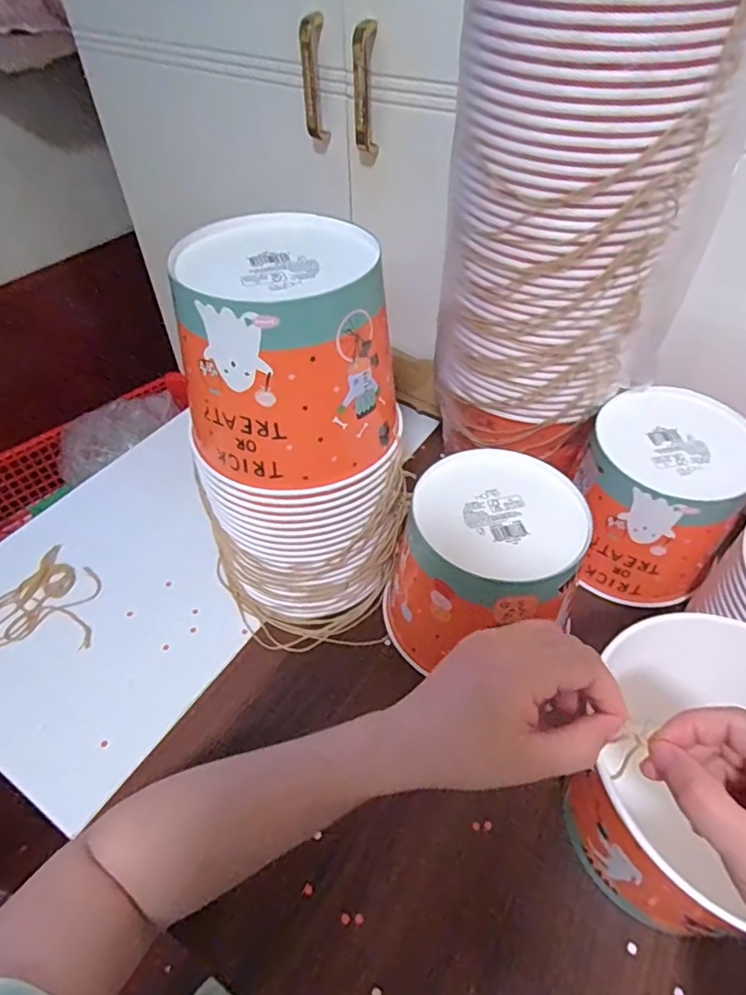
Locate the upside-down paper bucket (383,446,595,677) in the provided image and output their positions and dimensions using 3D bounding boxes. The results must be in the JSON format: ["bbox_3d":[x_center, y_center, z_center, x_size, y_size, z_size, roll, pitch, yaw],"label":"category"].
[{"bbox_3d":[0.088,0.061,0.455,0.135,0.131,0.147,-1,47,1],"label":"upside-down paper bucket"}]

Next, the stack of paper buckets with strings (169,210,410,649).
[{"bbox_3d":[-0.062,-0.032,0.427,0.135,0.297,0.135,-32,55,-28],"label":"stack of paper buckets with strings"}]

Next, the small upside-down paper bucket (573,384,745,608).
[{"bbox_3d":[0.247,-0.002,0.497,0.123,0.132,0.128,0,47,-1],"label":"small upside-down paper bucket"}]

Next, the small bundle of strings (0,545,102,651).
[{"bbox_3d":[-0.308,0.091,0.515,0.114,0.008,0.104,-1,47,-2],"label":"small bundle of strings"}]

